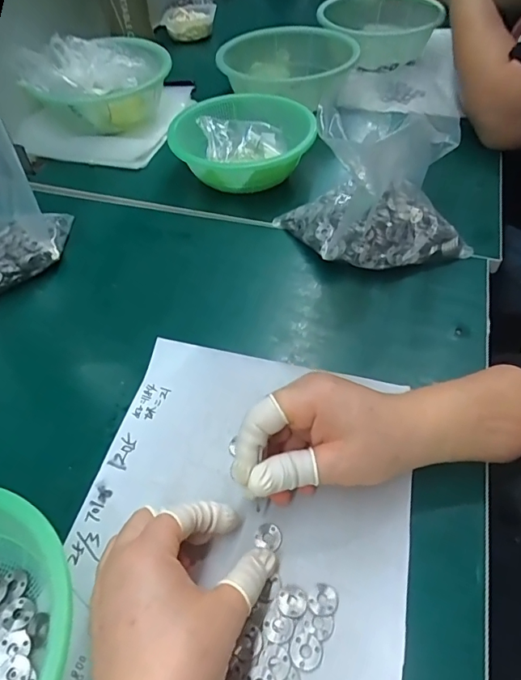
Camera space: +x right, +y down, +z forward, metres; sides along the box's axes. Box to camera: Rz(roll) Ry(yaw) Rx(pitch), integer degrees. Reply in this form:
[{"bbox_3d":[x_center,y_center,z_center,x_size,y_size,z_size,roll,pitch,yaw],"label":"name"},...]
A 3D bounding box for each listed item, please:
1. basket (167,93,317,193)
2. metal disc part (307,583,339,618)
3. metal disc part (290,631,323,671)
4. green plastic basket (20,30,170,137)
[{"bbox_3d":[-0.022,-0.223,0.530,0.135,0.063,0.157,18,54,16],"label":"basket"},{"bbox_3d":[0.036,0.148,0.258,0.015,0.004,0.017,32,59,25],"label":"metal disc part"},{"bbox_3d":[0.024,0.166,0.243,0.017,0.004,0.016,-1,51,2],"label":"metal disc part"},{"bbox_3d":[-0.209,-0.343,0.612,0.169,0.092,0.170,-6,51,-2],"label":"green plastic basket"}]

